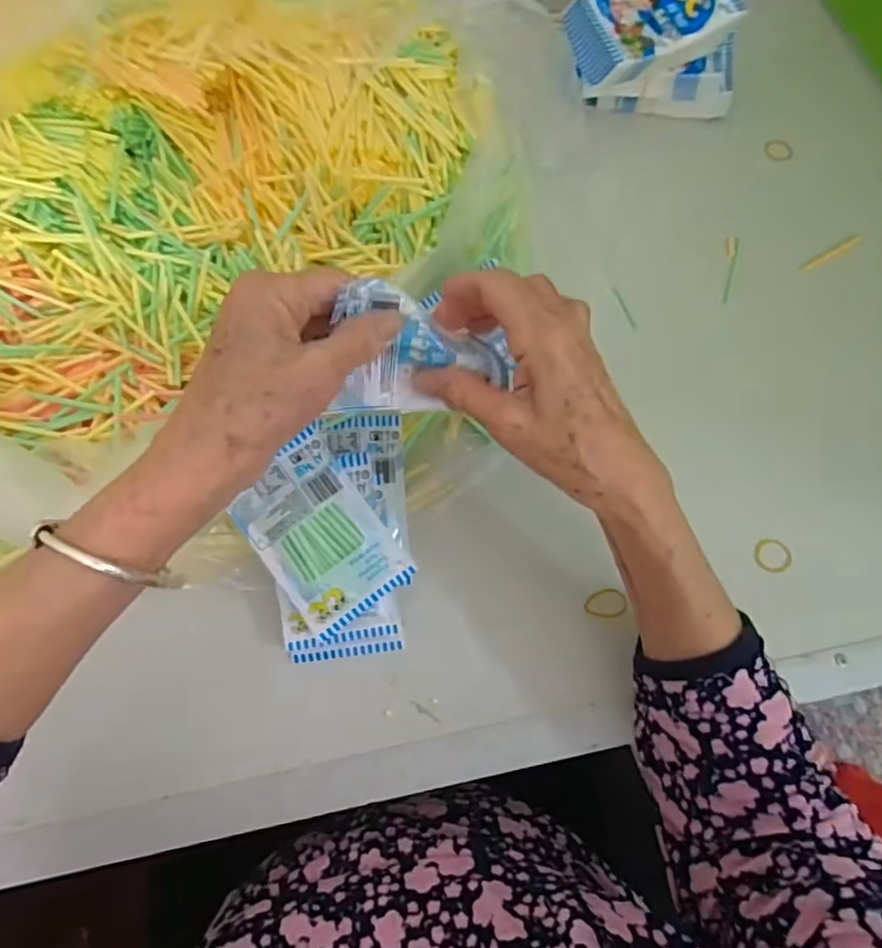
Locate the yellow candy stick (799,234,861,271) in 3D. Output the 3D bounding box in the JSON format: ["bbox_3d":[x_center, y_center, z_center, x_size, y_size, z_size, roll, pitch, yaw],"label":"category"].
[{"bbox_3d":[0.299,-0.168,0.465,0.047,0.004,0.008,-30,73,6],"label":"yellow candy stick"}]

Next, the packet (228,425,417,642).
[{"bbox_3d":[-0.067,0.035,0.343,0.065,0.007,0.096,-35,91,-10],"label":"packet"}]

